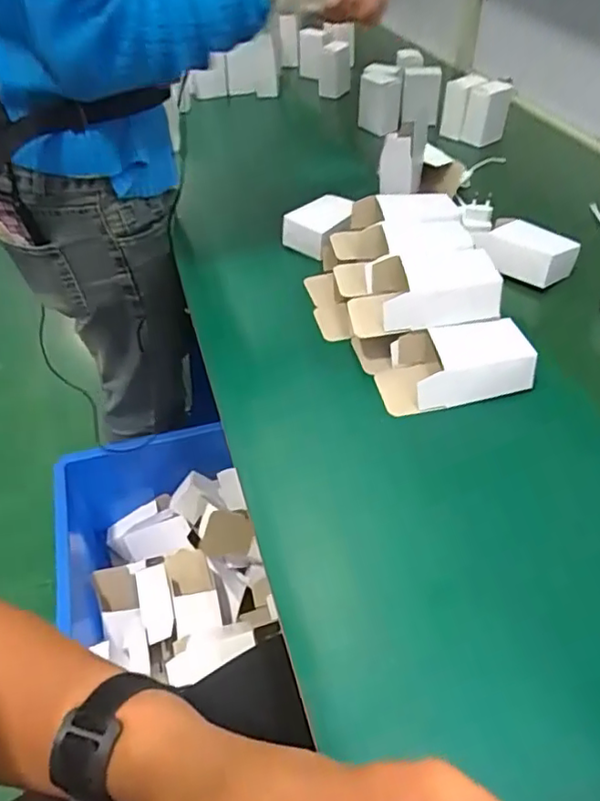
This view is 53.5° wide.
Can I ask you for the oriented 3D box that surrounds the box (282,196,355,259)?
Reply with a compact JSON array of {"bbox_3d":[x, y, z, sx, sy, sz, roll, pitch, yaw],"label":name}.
[{"bbox_3d":[0.030,-0.237,0.801,0.077,0.038,0.093,33,57,30],"label":"box"}]

